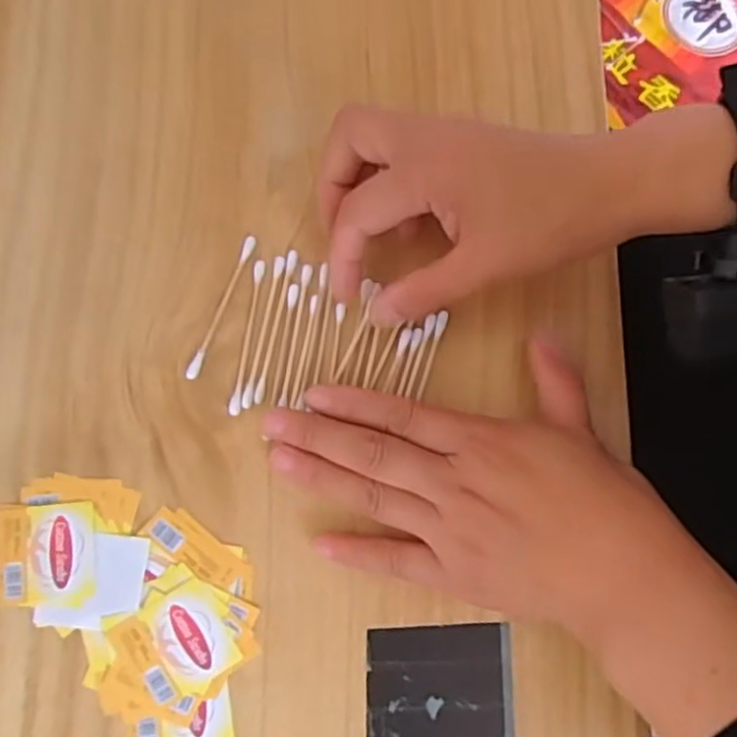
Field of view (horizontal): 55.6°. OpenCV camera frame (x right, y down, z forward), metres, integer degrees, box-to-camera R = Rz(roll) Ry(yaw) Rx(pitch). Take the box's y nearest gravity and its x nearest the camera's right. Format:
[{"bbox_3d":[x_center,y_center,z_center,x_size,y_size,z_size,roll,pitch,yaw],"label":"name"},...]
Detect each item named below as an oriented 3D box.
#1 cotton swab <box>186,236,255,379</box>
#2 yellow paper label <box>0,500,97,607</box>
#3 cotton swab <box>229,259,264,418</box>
[{"bbox_3d":[-0.067,-0.029,0.318,0.005,0.004,0.071,21,79,3],"label":"cotton swab"},{"bbox_3d":[-0.139,0.079,0.296,0.044,0.004,0.042,-4,79,-2],"label":"yellow paper label"},{"bbox_3d":[-0.055,-0.015,0.315,0.005,0.004,0.072,8,79,0],"label":"cotton swab"}]

